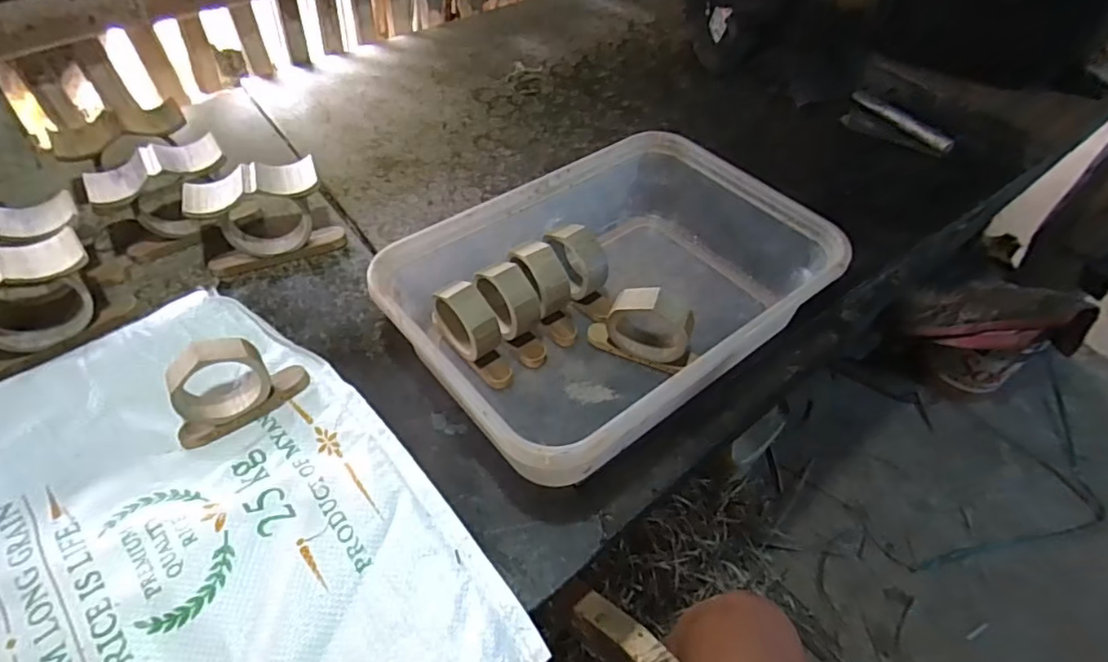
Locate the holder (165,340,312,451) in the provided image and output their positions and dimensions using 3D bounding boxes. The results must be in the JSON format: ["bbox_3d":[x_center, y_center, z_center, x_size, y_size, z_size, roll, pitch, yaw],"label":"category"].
[{"bbox_3d":[-0.251,0.039,0.458,0.098,0.076,0.036,-20,53,-17],"label":"holder"}]

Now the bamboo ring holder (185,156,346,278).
[{"bbox_3d":[-0.281,-0.108,0.575,0.131,0.092,0.043,-17,52,-14],"label":"bamboo ring holder"}]

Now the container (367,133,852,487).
[{"bbox_3d":[0.054,-0.038,0.524,0.362,0.092,0.243,-32,57,-25],"label":"container"}]

